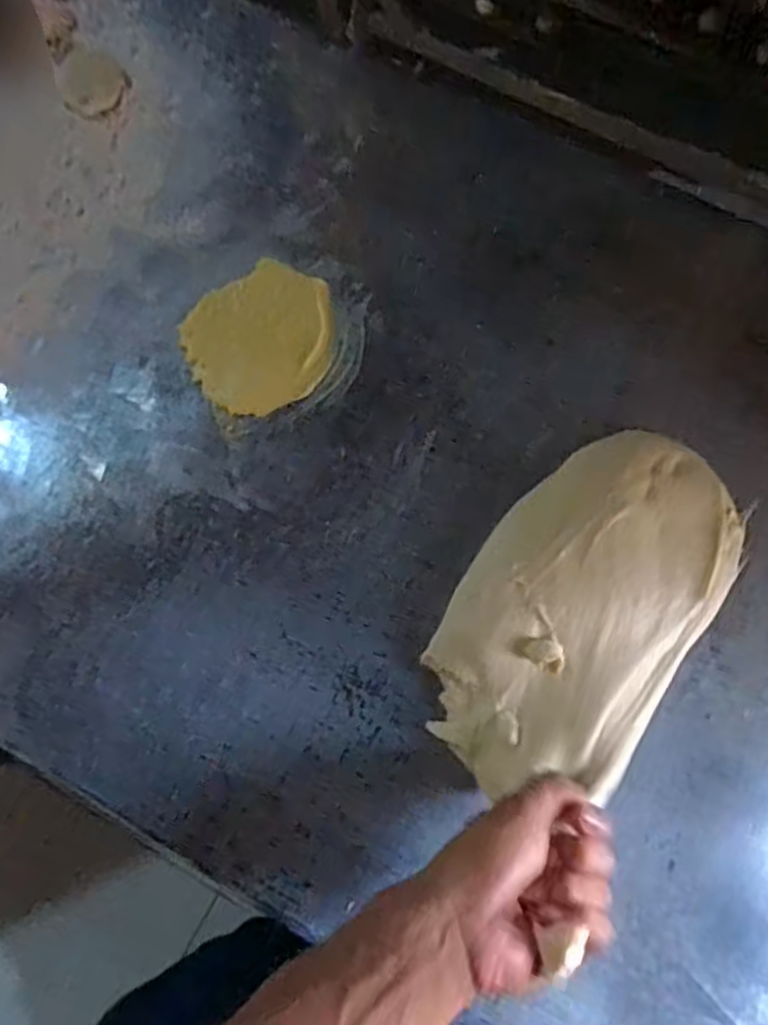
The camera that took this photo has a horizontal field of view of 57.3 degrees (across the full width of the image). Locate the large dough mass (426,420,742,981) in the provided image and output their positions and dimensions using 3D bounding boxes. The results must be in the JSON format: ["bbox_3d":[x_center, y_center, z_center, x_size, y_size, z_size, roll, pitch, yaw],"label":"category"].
[{"bbox_3d":[0.134,0.056,0.455,0.145,0.042,0.263,32,73,10],"label":"large dough mass"}]

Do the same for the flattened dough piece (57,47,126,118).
[{"bbox_3d":[-0.261,-0.387,0.625,0.055,0.005,0.088,-23,72,-8],"label":"flattened dough piece"}]

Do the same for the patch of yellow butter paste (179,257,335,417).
[{"bbox_3d":[-0.090,-0.133,0.532,0.116,0.007,0.114,-30,74,-10],"label":"patch of yellow butter paste"}]

